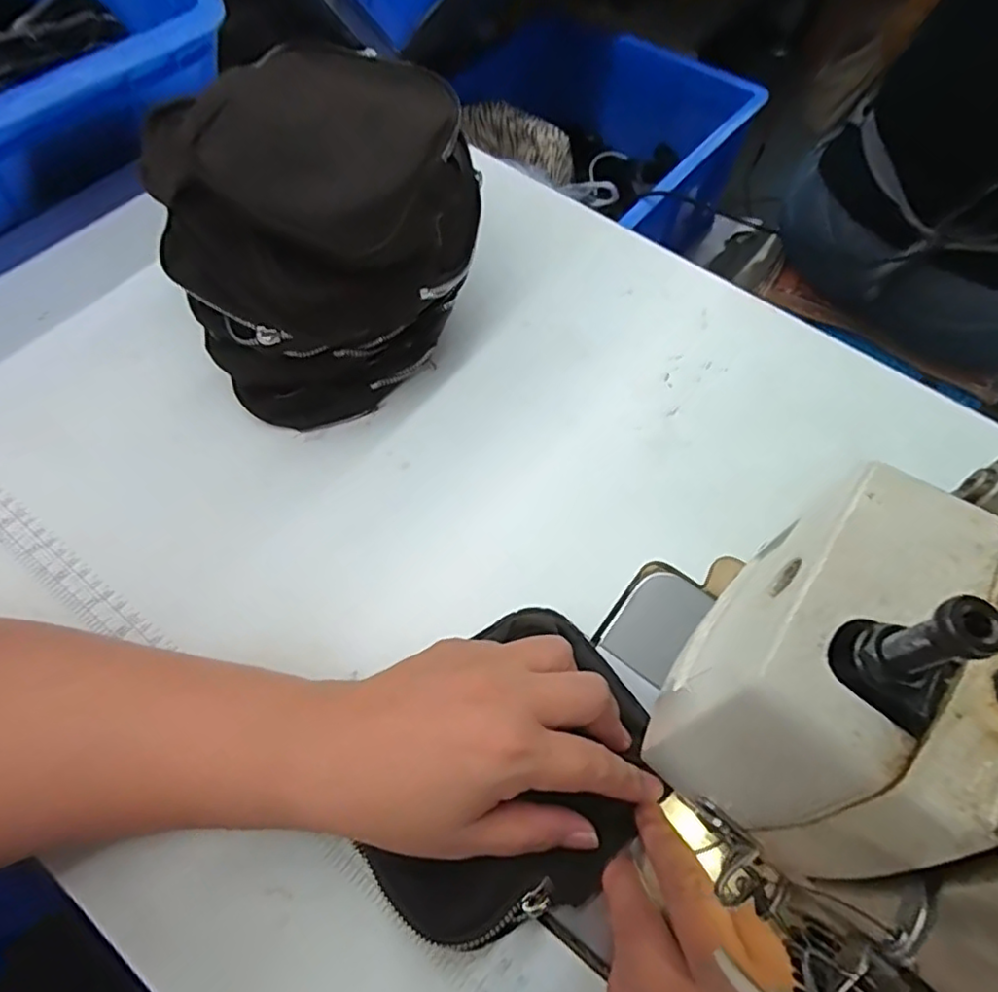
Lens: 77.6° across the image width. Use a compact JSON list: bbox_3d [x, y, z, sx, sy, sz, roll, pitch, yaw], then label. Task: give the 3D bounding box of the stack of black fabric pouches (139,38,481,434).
[{"bbox_3d":[-0.096,-0.146,0.368,0.147,0.135,0.180,38,67,15],"label":"stack of black fabric pouches"}]

